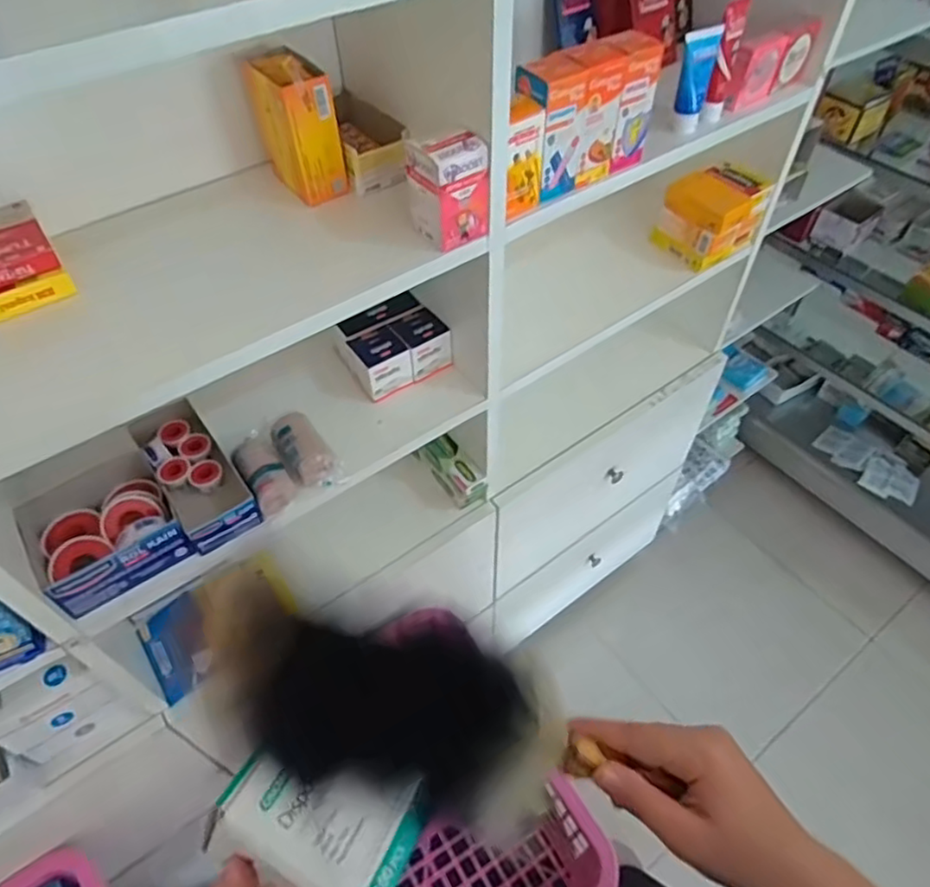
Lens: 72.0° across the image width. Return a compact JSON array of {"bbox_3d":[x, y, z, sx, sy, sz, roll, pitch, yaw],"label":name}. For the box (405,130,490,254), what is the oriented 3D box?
[{"bbox_3d":[-0.014,-0.222,0.558,0.052,0.085,0.047,-31,57,-23],"label":"box"}]

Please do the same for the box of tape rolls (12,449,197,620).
[{"bbox_3d":[-0.349,0.081,0.617,0.123,0.049,0.128,-30,56,-22],"label":"box of tape rolls"}]

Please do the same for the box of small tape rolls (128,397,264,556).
[{"bbox_3d":[-0.281,0.033,0.669,0.069,0.057,0.171,-30,56,-22],"label":"box of small tape rolls"}]

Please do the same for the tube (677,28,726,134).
[{"bbox_3d":[0.243,-0.385,0.676,0.034,0.091,0.031,15,52,13],"label":"tube"}]

